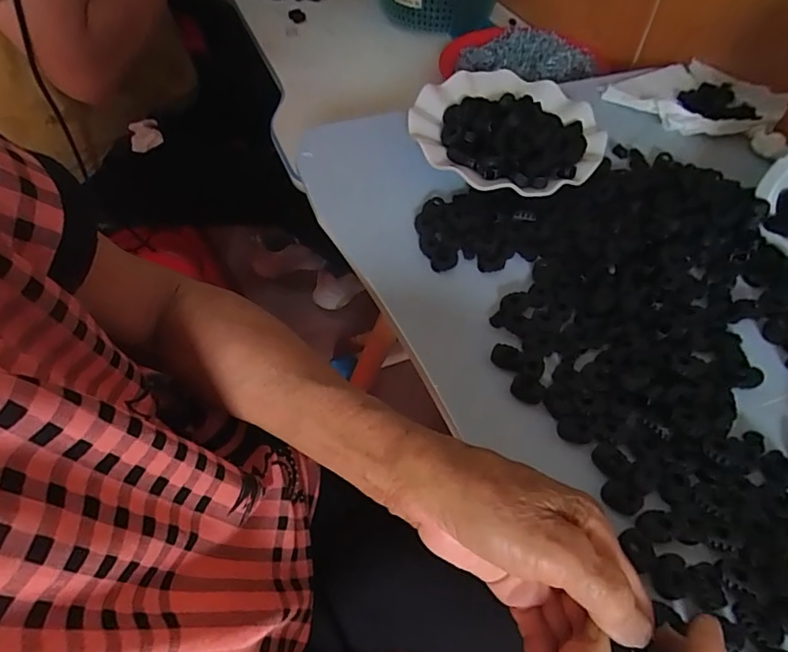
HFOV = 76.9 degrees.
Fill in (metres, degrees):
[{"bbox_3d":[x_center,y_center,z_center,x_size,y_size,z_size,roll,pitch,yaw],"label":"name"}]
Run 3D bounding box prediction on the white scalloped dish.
[{"bbox_3d":[0.106,-0.196,0.468,0.176,0.035,0.172,1,52,-1],"label":"white scalloped dish"}]

